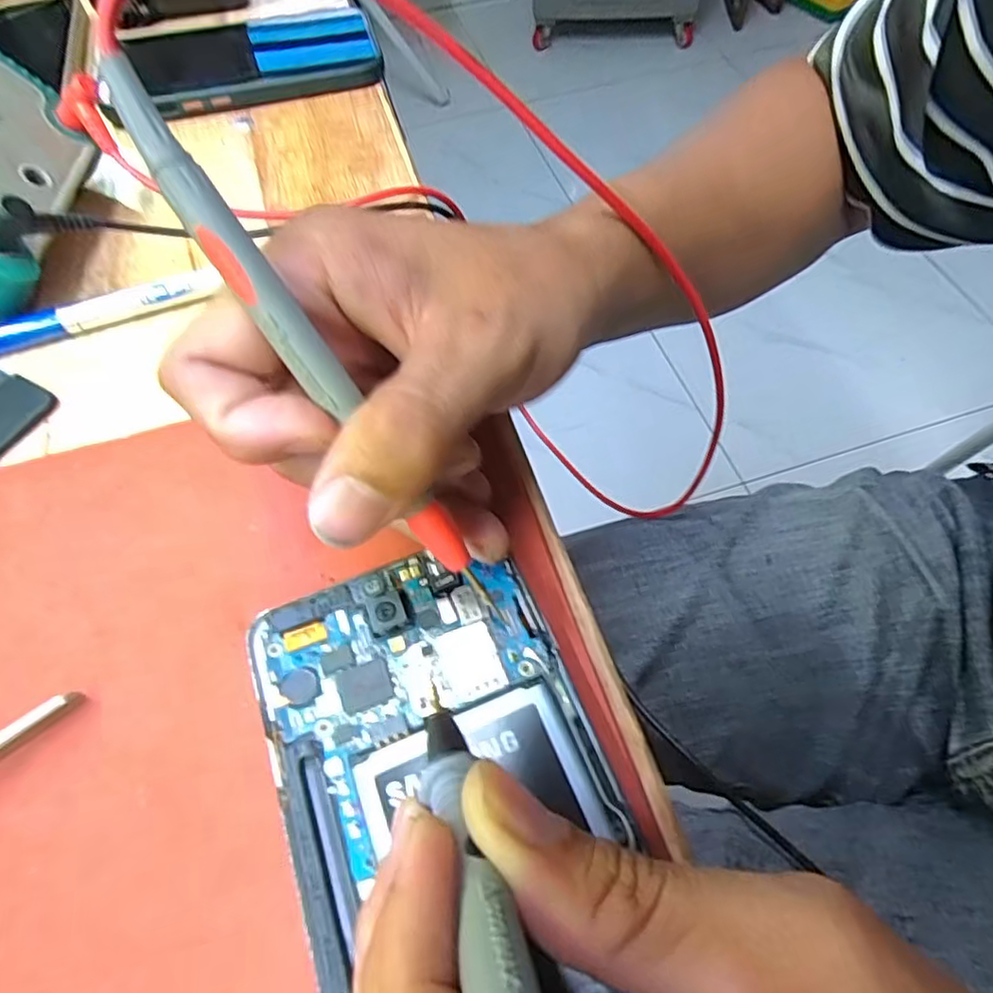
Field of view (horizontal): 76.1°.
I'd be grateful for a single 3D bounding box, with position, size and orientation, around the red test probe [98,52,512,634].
[{"bbox_3d":[-0.039,-0.027,0.148,0.012,0.144,0.012,-42,27,-19],"label":"red test probe"}]

